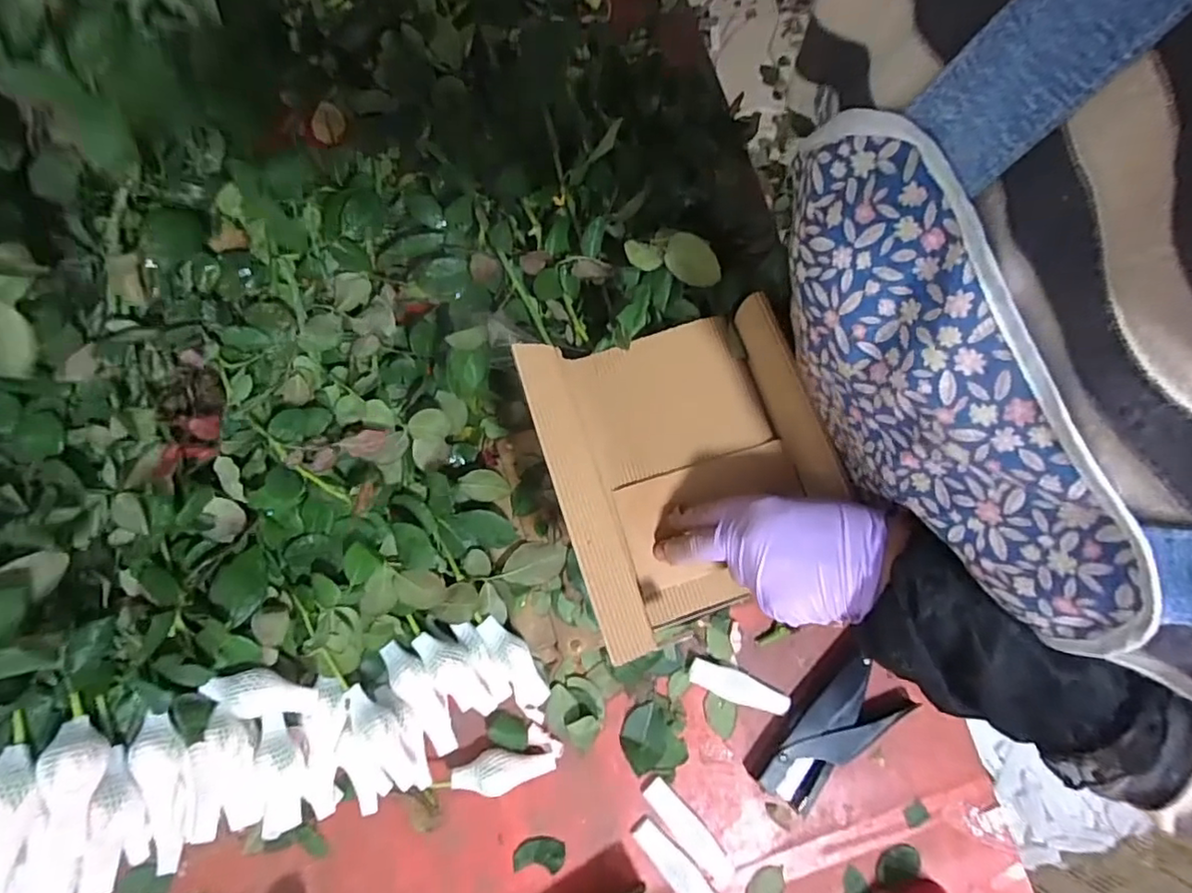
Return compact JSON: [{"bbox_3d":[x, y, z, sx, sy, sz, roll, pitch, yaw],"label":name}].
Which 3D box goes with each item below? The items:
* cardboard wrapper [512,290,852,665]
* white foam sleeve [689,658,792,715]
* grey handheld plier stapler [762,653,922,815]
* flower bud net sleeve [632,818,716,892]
[{"bbox_3d":[0.065,0.007,0.421,0.188,0.087,0.217,-18,78,-4],"label":"cardboard wrapper"},{"bbox_3d":[0.126,0.210,0.522,0.089,0.017,0.026,20,78,4],"label":"white foam sleeve"},{"bbox_3d":[0.198,0.246,0.511,0.135,0.028,0.053,-37,80,-8],"label":"grey handheld plier stapler"},{"bbox_3d":[0.070,0.351,0.492,0.094,0.005,0.022,43,80,9],"label":"flower bud net sleeve"}]

